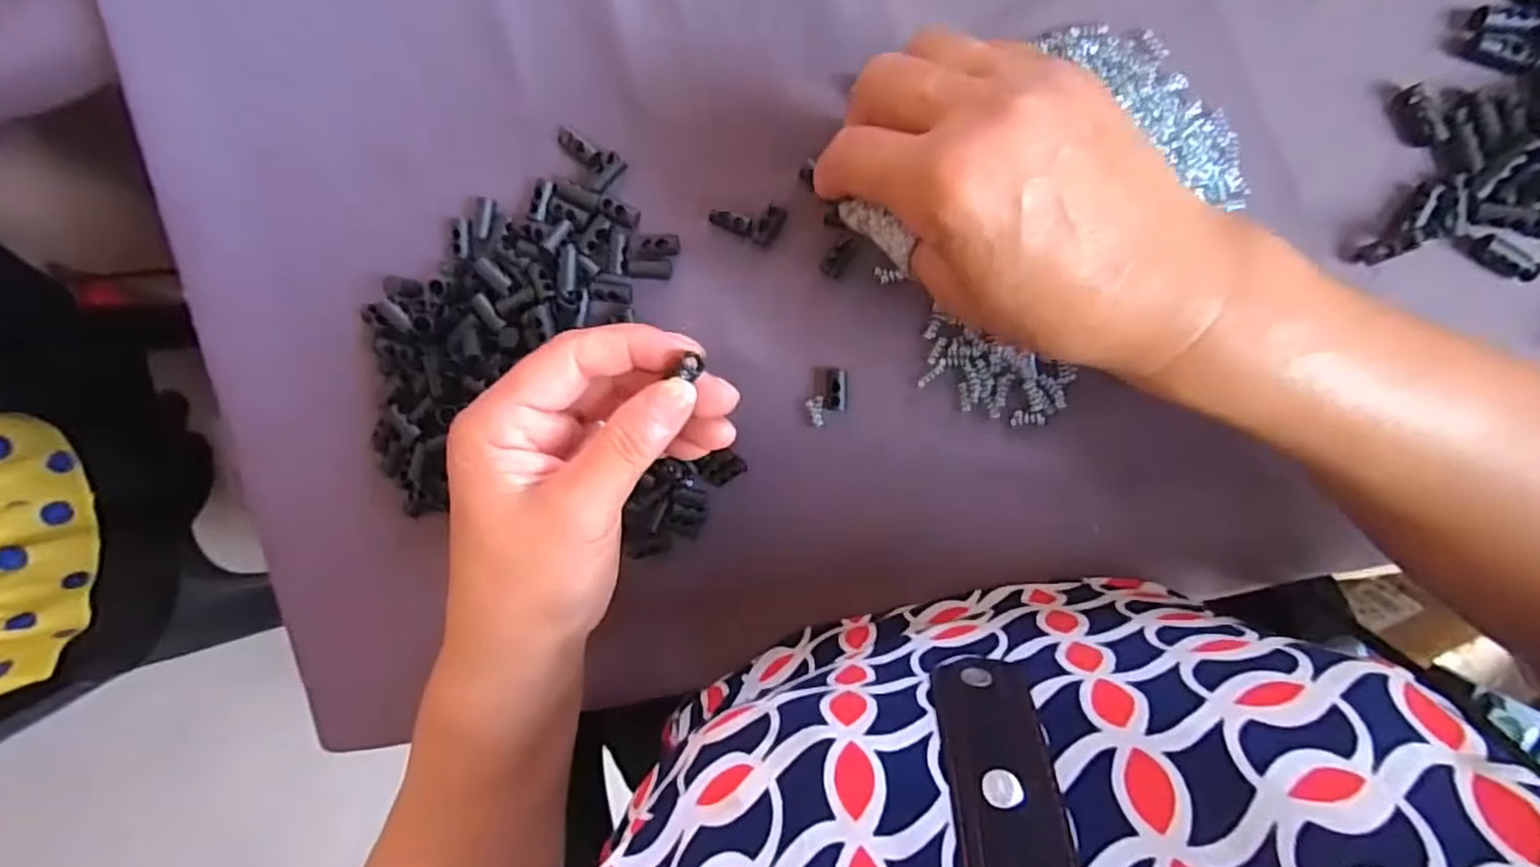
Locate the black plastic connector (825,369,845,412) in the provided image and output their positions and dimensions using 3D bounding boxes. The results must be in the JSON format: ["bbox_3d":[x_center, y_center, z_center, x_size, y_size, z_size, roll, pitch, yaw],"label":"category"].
[{"bbox_3d":[0.029,-0.019,0.309,0.009,0.006,0.019,-1,97,4],"label":"black plastic connector"}]

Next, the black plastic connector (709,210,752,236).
[{"bbox_3d":[-0.017,-0.092,0.304,0.019,0.005,0.007,21,97,4],"label":"black plastic connector"}]

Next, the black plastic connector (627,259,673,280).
[{"bbox_3d":[-0.053,-0.073,0.309,0.020,0.004,0.008,-1,96,-6],"label":"black plastic connector"}]

